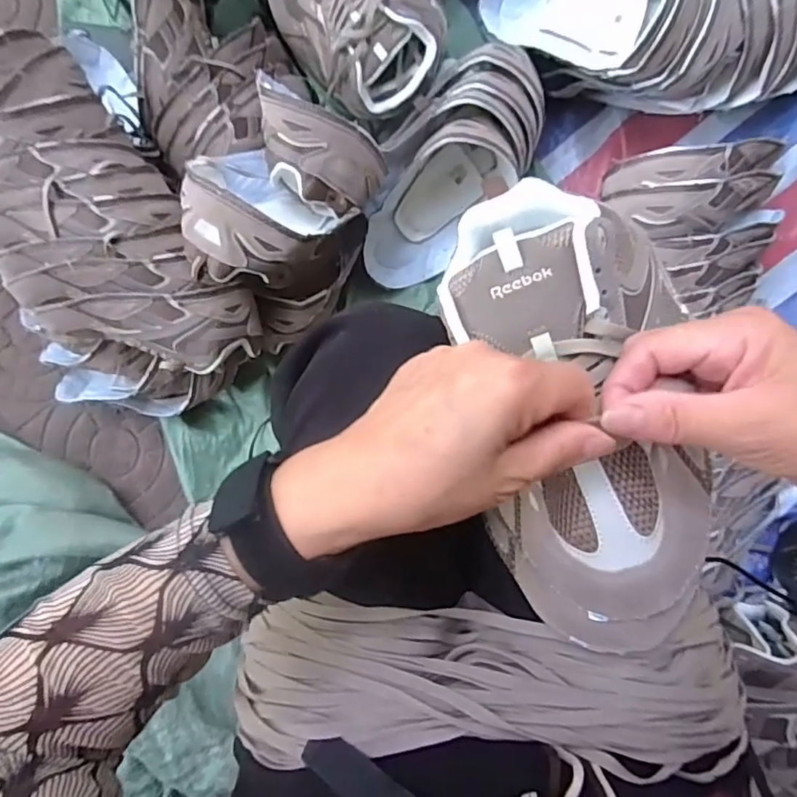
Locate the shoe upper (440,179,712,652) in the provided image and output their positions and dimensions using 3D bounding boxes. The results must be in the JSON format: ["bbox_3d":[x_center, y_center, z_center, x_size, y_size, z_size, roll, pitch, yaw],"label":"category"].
[{"bbox_3d":[0.102,0.005,0.316,0.122,0.078,0.271,-8,87,4],"label":"shoe upper"}]

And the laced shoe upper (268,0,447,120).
[{"bbox_3d":[-0.052,-0.514,0.724,0.168,0.134,0.282,-37,85,2],"label":"laced shoe upper"}]

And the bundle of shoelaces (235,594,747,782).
[{"bbox_3d":[0.055,0.180,0.345,0.322,0.073,0.096,2,91,4],"label":"bundle of shoelaces"}]

